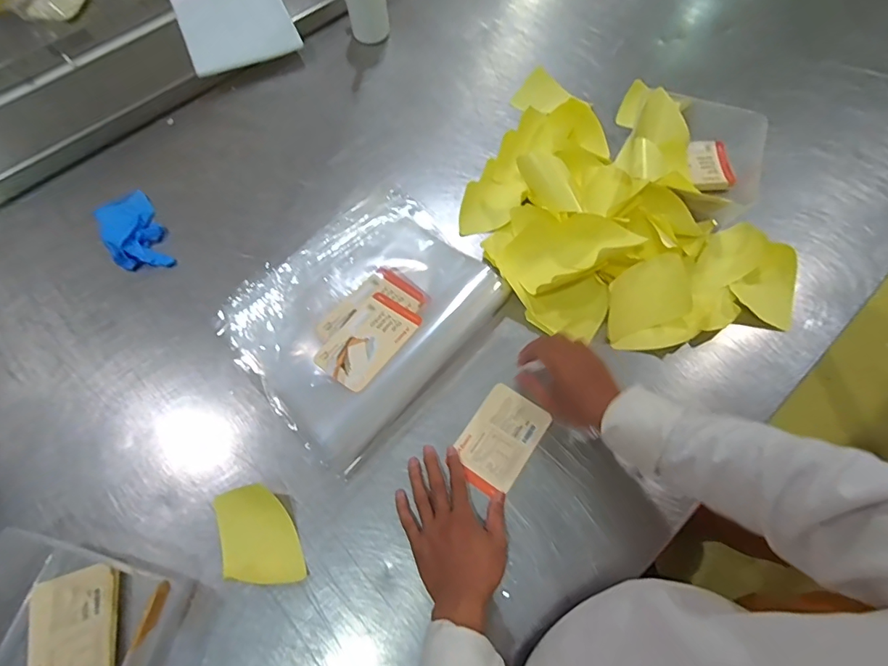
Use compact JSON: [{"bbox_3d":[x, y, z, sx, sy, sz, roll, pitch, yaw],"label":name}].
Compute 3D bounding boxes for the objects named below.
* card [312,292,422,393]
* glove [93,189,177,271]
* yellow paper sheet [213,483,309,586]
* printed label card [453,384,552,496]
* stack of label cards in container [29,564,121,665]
[{"bbox_3d":[-0.099,0.008,0.599,0.082,0.004,0.129,33,70,21],"label":"card"},{"bbox_3d":[-0.481,-0.158,0.712,0.081,0.024,0.162,-33,70,-13],"label":"glove"},{"bbox_3d":[-0.210,0.231,0.522,0.080,0.030,0.112,-18,67,-7],"label":"yellow paper sheet"},{"bbox_3d":[0.070,0.132,0.579,0.084,0.008,0.125,33,71,14],"label":"printed label card"},{"bbox_3d":[-0.396,0.329,0.495,0.083,0.021,0.134,-16,67,-6],"label":"stack of label cards in container"}]

